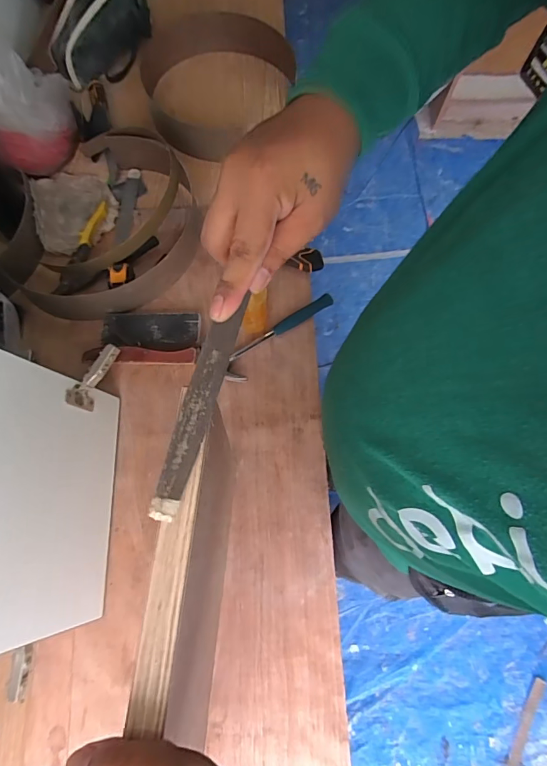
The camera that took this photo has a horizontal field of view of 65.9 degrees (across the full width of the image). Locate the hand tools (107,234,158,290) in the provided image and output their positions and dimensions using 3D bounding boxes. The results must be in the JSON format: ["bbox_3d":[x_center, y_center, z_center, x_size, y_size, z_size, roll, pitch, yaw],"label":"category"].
[{"bbox_3d":[-0.265,-0.226,0.800,0.044,0.043,0.142,21,55,7],"label":"hand tools"}]

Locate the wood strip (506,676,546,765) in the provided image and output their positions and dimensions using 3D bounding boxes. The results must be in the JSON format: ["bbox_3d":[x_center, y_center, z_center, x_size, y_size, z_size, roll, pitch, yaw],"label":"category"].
[{"bbox_3d":[0.701,0.945,1.172,0.034,0.010,0.246,29,75,9],"label":"wood strip"}]

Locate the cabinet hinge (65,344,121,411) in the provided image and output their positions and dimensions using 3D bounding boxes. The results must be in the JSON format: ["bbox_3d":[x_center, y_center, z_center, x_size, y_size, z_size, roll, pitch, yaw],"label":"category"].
[{"bbox_3d":[-0.277,-0.011,0.654,0.023,0.052,0.109,33,92,10],"label":"cabinet hinge"}]

